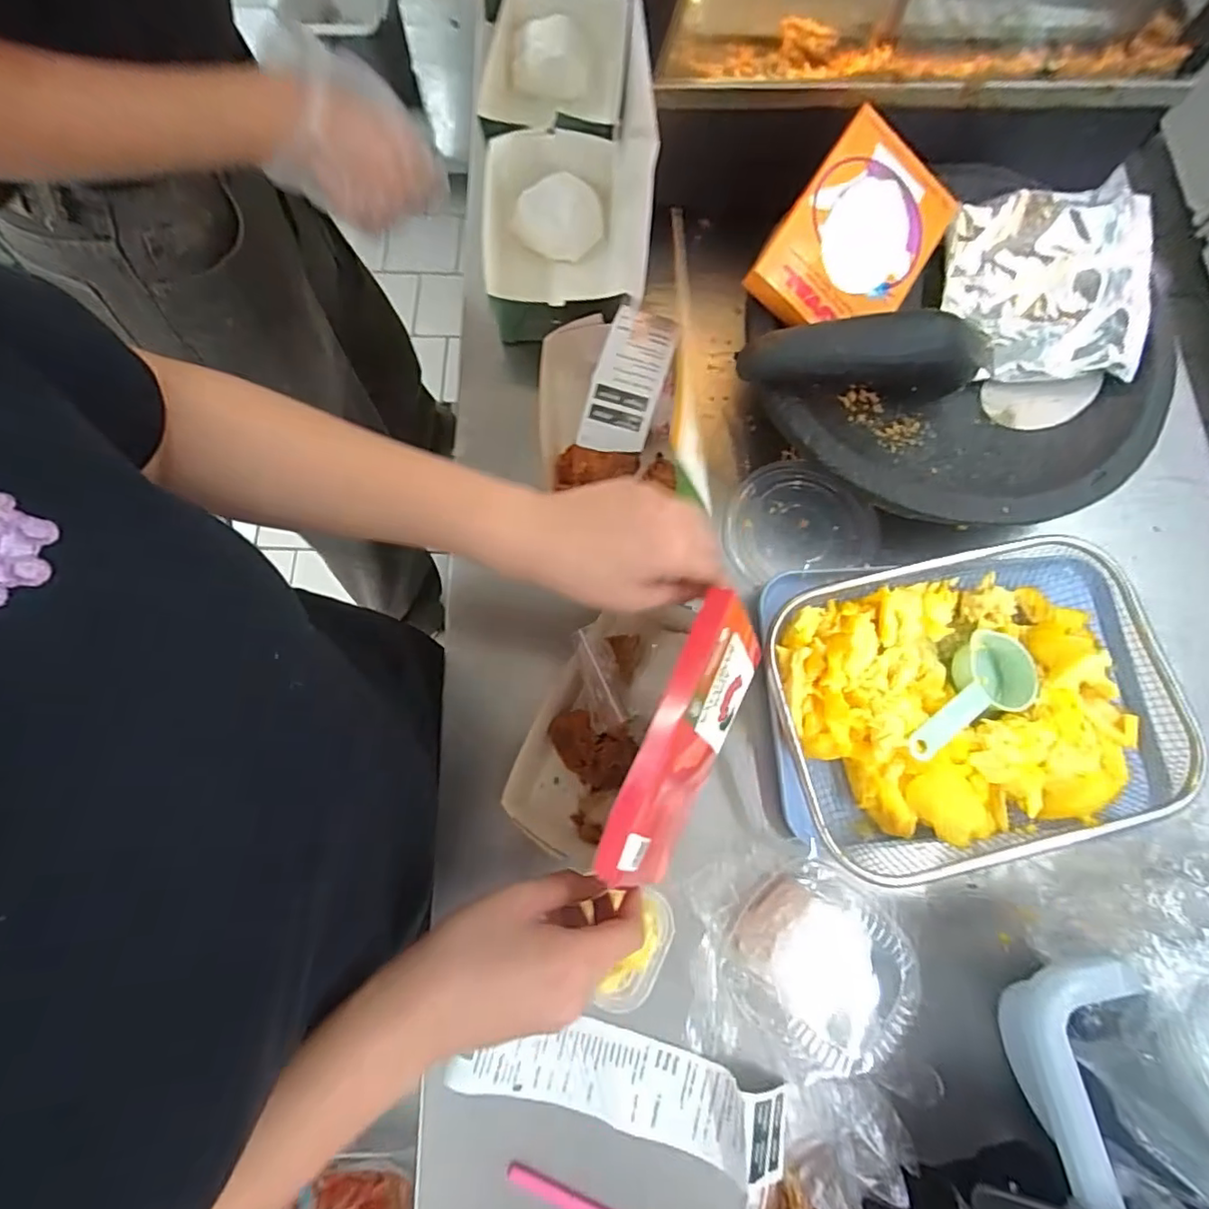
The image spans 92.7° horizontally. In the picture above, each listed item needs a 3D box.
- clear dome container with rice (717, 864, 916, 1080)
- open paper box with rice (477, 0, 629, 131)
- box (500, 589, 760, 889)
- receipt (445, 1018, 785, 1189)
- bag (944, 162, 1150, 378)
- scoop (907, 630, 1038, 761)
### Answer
[{"bbox_3d":[0.144,0.246,0.394,0.101,0.073,0.115,39,78,9],"label":"clear dome container with rice"},{"bbox_3d":[-0.055,-0.598,0.629,0.155,0.068,0.115,11,75,2],"label":"open paper box with rice"},{"bbox_3d":[0.016,0.081,0.390,0.115,0.165,0.176,30,77,7],"label":"box"},{"bbox_3d":[0.014,0.331,0.395,0.228,0.022,0.053,16,75,3],"label":"receipt"},{"bbox_3d":[0.380,-0.277,0.498,0.149,0.027,0.164,1,84,19],"label":"bag"},{"bbox_3d":[0.282,0.071,0.449,0.140,0.029,0.065,-26,76,-27],"label":"scoop"}]

